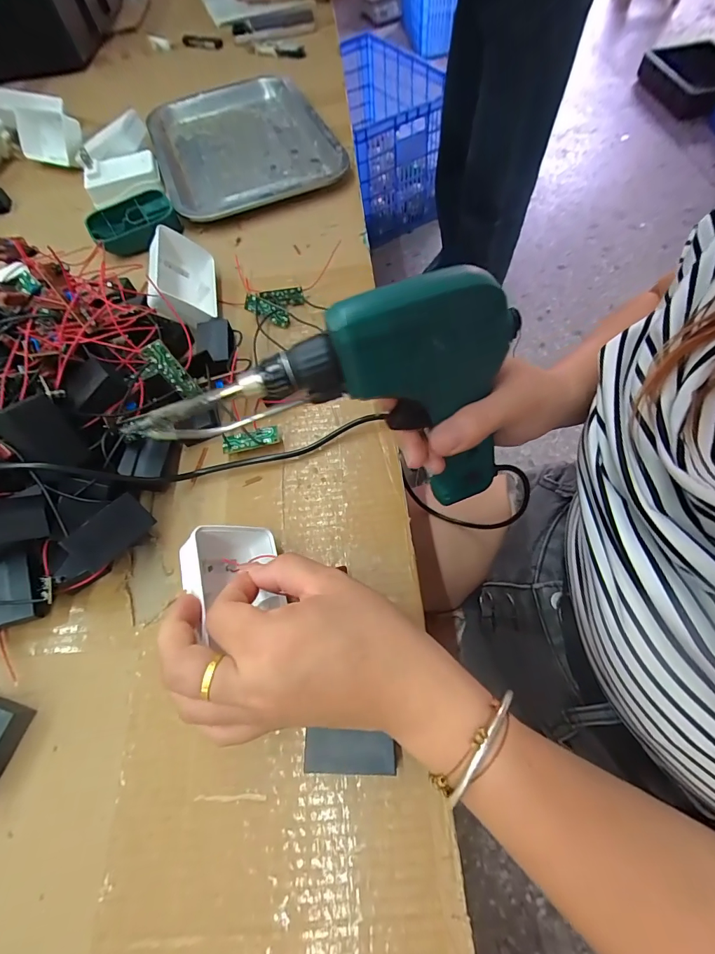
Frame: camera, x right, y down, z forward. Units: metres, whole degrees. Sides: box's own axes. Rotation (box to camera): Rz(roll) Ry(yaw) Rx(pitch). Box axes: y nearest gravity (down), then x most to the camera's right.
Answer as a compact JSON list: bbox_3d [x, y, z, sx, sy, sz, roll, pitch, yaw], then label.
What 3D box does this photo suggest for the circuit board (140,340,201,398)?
[{"bbox_3d":[-0.133,-0.076,0.285,0.015,0.046,0.004,-29,40,6],"label":"circuit board"}]

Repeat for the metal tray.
[{"bbox_3d":[-0.150,-0.431,0.508,0.210,0.016,0.302,-21,63,-5],"label":"metal tray"}]

